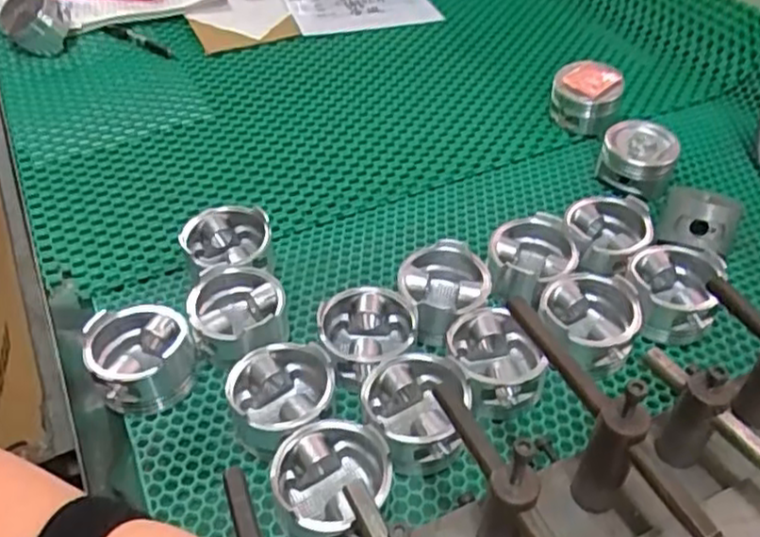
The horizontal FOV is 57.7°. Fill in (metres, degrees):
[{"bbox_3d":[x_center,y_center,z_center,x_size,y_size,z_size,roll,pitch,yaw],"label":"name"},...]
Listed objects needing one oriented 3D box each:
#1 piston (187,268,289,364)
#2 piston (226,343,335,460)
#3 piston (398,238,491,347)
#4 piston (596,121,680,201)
[{"bbox_3d":[-0.116,0.043,0.575,0.074,0.056,0.082,-5,45,-5],"label":"piston"},{"bbox_3d":[-0.070,0.101,0.522,0.075,0.050,0.079,-21,49,-19],"label":"piston"},{"bbox_3d":[0.056,0.026,0.599,0.075,0.057,0.080,-10,46,-10],"label":"piston"},{"bbox_3d":[0.278,-0.117,0.750,0.071,0.060,0.071,0,45,0],"label":"piston"}]

